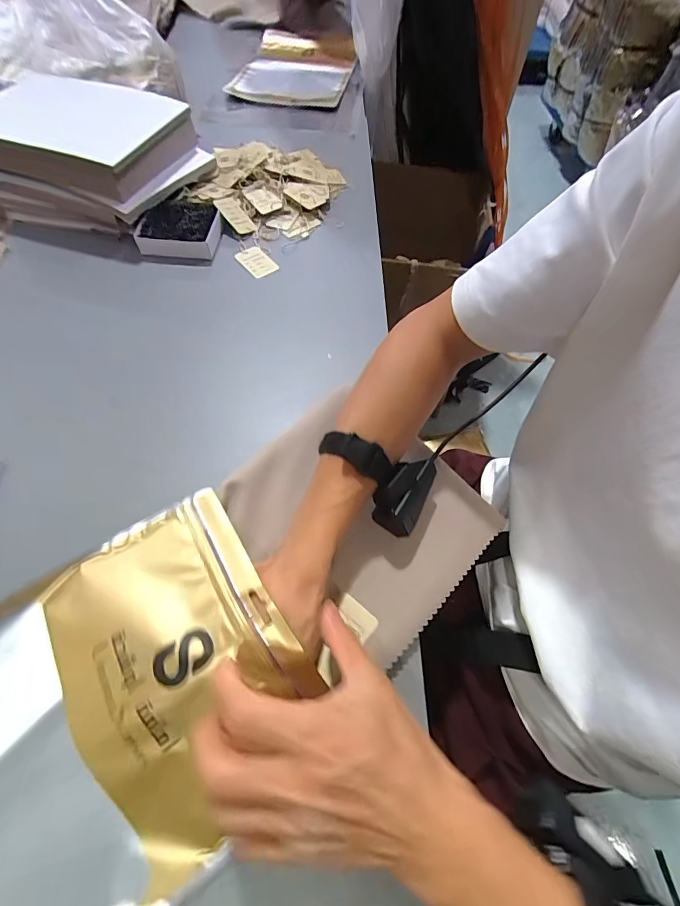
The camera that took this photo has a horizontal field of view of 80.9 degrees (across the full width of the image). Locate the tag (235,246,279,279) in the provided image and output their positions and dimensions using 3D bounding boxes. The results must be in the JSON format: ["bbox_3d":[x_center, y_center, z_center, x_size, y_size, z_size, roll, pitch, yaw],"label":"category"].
[{"bbox_3d":[-0.120,-0.279,0.580,0.039,0.007,0.062,-35,69,-19],"label":"tag"}]

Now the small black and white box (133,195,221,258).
[{"bbox_3d":[-0.231,-0.331,0.585,0.112,0.036,0.102,-1,60,-2],"label":"small black and white box"}]

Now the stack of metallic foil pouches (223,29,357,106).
[{"bbox_3d":[-0.100,-0.904,0.924,0.267,0.041,0.386,8,60,3],"label":"stack of metallic foil pouches"}]

